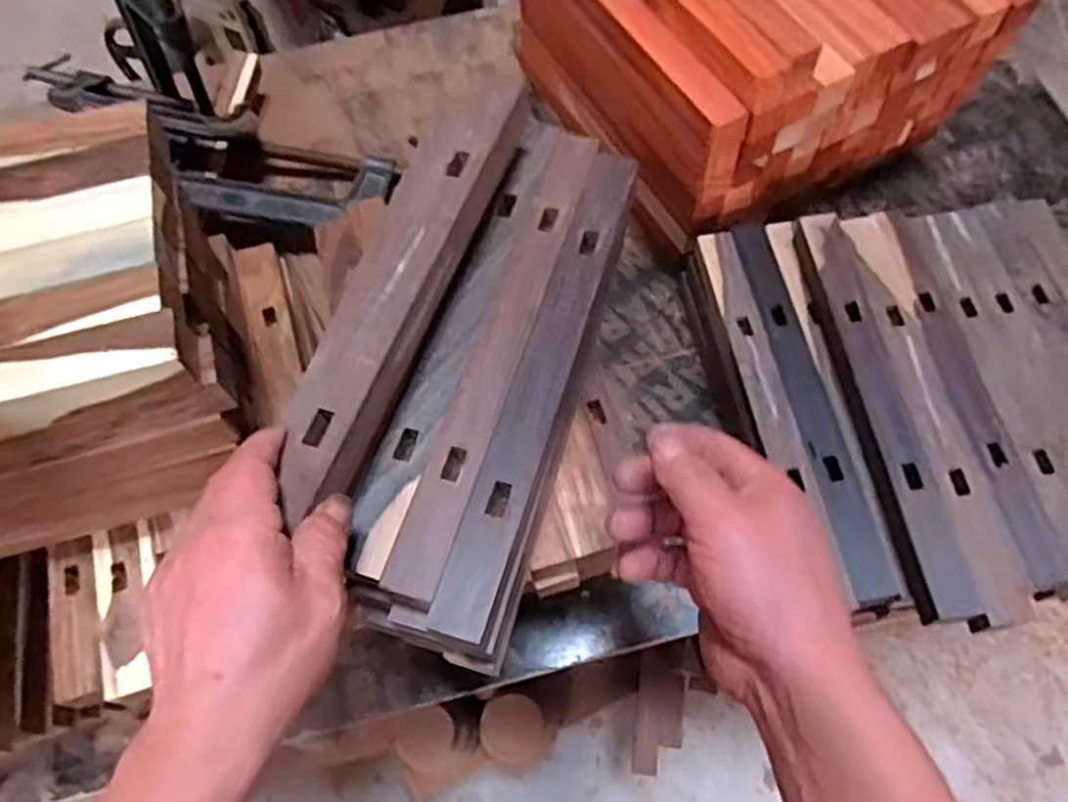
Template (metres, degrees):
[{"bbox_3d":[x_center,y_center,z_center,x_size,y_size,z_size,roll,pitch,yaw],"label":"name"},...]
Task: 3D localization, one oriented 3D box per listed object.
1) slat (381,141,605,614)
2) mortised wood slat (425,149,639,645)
[{"bbox_3d":[-0.018,-0.039,0.466,0.031,0.015,0.320,15,68,9],"label":"slat"},{"bbox_3d":[0.008,-0.022,0.457,0.032,0.012,0.320,15,68,9],"label":"mortised wood slat"}]

